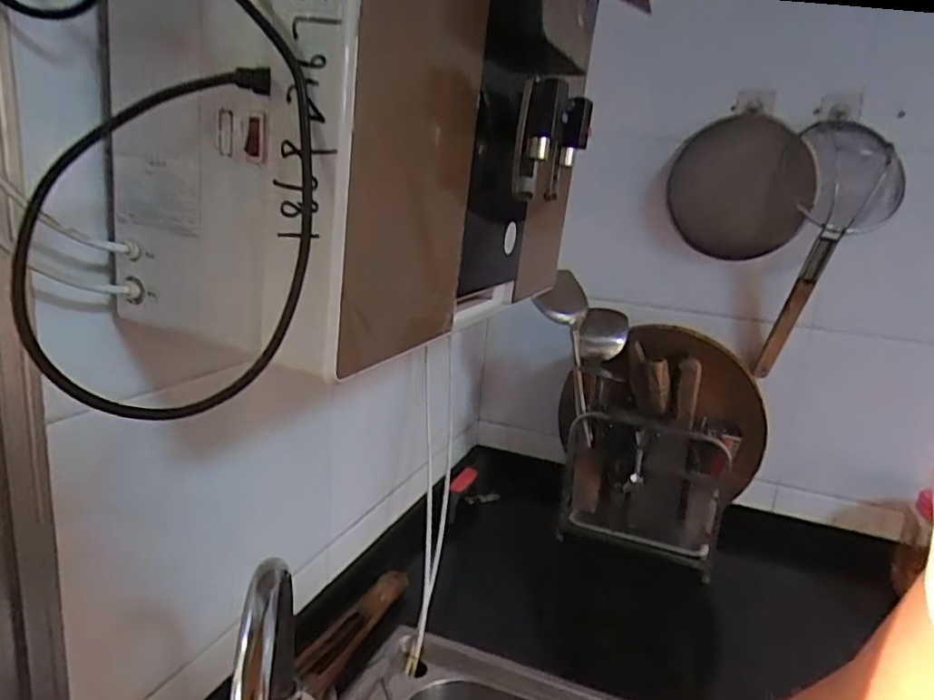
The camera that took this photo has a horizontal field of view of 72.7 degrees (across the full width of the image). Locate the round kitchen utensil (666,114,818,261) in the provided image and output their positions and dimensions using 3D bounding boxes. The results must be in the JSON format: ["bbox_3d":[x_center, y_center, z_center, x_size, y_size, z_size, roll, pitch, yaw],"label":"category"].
[{"bbox_3d":[0.459,-0.272,1.069,0.220,0.215,0.036,10,15,19],"label":"round kitchen utensil"}]

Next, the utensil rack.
[{"bbox_3d":[0.288,0.226,1.045,0.256,0.228,0.061,10,15,17],"label":"utensil rack"}]

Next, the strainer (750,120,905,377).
[{"bbox_3d":[0.581,-0.152,1.021,0.145,0.401,0.097,14,17,31],"label":"strainer"}]

